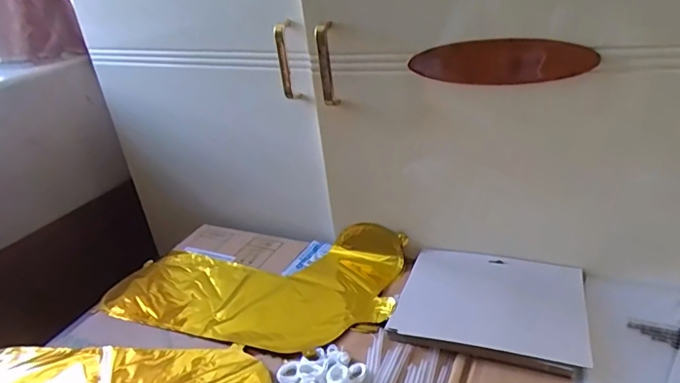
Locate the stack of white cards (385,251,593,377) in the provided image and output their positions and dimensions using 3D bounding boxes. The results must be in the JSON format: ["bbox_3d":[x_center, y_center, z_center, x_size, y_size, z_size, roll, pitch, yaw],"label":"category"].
[{"bbox_3d":[0.176,0.130,0.569,0.204,0.017,0.158,6,29,21],"label":"stack of white cards"}]

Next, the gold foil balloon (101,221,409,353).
[{"bbox_3d":[-0.118,0.117,0.669,0.397,0.045,0.237,5,29,19],"label":"gold foil balloon"}]

